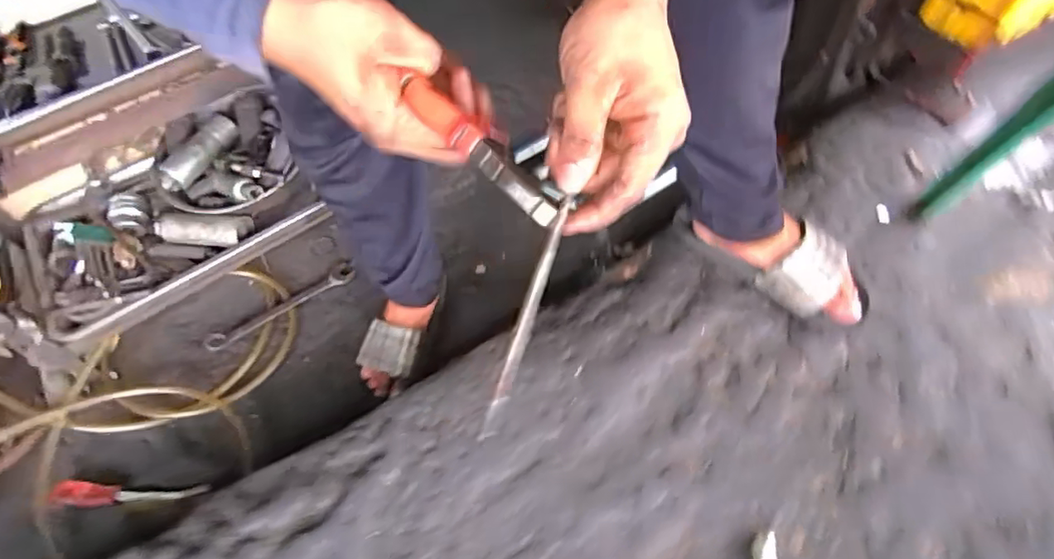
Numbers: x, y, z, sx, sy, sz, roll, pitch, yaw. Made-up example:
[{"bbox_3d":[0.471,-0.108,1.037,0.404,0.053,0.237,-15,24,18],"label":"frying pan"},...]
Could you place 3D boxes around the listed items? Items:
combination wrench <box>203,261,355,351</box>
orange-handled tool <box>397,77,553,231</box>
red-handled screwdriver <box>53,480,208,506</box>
[{"bbox_3d":[-0.428,0.045,0.981,0.267,0.015,0.038,-31,58,-16],"label":"combination wrench"},{"bbox_3d":[-0.025,-0.075,0.319,0.023,0.014,0.117,-40,76,-21],"label":"orange-handled tool"},{"bbox_3d":[-0.574,0.310,0.810,0.226,0.024,0.032,0,56,5],"label":"red-handled screwdriver"}]

